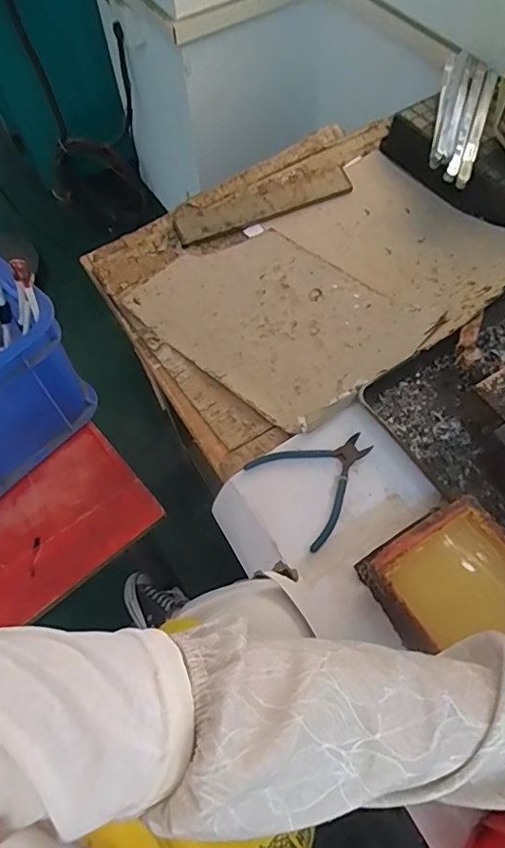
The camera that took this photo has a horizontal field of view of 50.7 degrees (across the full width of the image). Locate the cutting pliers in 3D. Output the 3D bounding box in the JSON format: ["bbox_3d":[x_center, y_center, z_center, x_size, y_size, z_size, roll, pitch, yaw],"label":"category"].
[{"bbox_3d":[0.080,0.058,0.613,0.130,0.007,0.125,-34,64,-15],"label":"cutting pliers"}]

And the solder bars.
[{"bbox_3d":[0.340,-0.498,0.854,0.084,0.029,0.308,12,62,10],"label":"solder bars"}]

